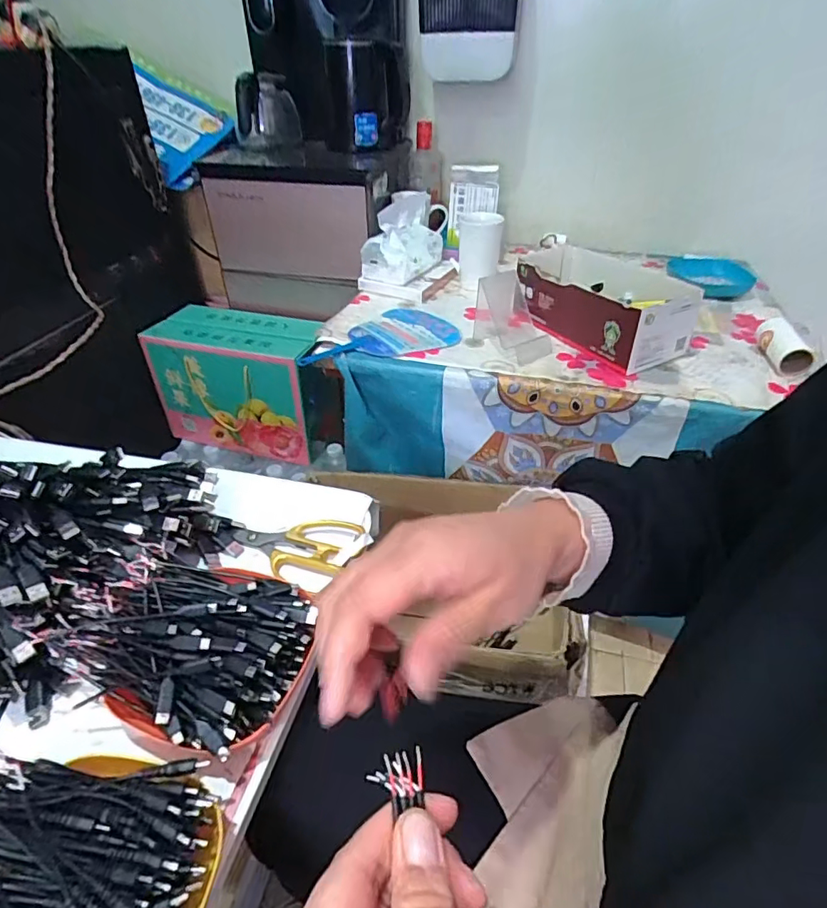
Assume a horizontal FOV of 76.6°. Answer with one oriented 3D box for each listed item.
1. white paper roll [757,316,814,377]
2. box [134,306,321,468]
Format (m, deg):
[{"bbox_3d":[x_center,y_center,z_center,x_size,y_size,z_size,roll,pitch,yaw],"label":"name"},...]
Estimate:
[{"bbox_3d":[0.525,-0.157,0.747,0.045,0.047,0.111,9,40,10],"label":"white paper roll"},{"bbox_3d":[-0.342,-0.147,1.074,0.325,0.234,0.156,10,40,11],"label":"box"}]

